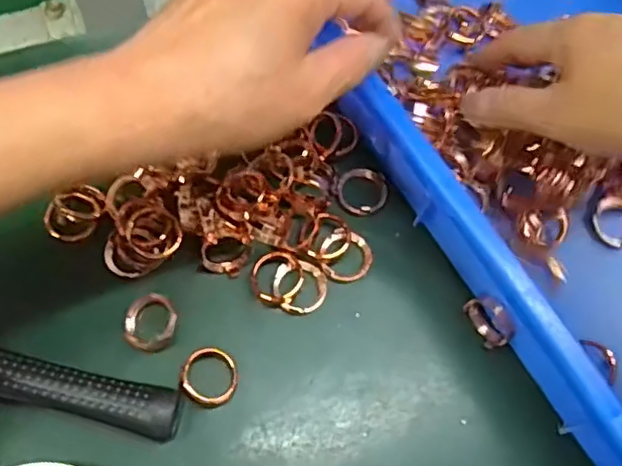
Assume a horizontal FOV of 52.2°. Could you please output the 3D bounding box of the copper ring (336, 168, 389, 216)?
[{"bbox_3d":[0.028,-0.024,0.354,0.028,0.005,0.027,1,69,-2],"label":"copper ring"}]

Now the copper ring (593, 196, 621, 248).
[{"bbox_3d":[0.172,-0.005,0.355,0.027,0.007,0.027,-3,77,13],"label":"copper ring"}]

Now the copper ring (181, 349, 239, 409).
[{"bbox_3d":[-0.049,0.070,0.307,0.027,0.004,0.028,2,83,-20],"label":"copper ring"}]

